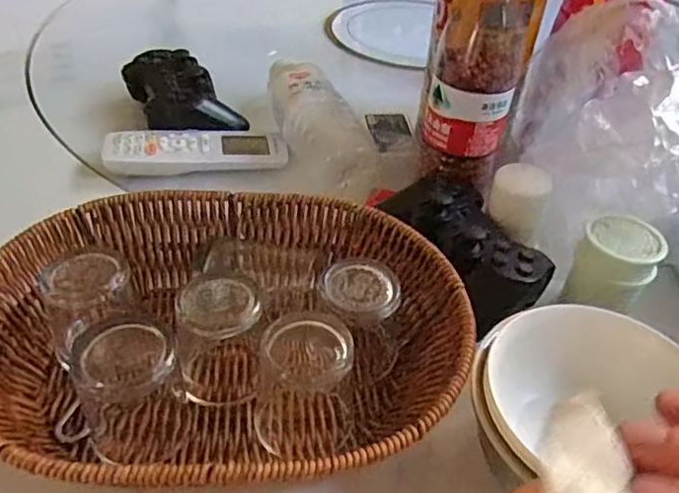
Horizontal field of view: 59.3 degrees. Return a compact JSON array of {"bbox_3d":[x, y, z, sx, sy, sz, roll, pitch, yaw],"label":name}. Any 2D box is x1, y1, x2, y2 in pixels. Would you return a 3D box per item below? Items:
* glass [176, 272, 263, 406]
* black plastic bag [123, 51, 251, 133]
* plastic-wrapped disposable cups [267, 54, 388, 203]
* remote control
[{"bbox_3d":[-0.068,0.051,0.340,0.049,0.069,0.050,-9,42,-16],"label":"glass"},{"bbox_3d":[-0.155,-0.154,0.587,0.088,0.039,0.131,-16,44,-22],"label":"black plastic bag"},{"bbox_3d":[-0.020,-0.121,0.555,0.069,0.048,0.210,-15,44,-21],"label":"plastic-wrapped disposable cups"},{"bbox_3d":[-0.126,-0.086,0.532,0.154,0.018,0.047,-5,41,-11],"label":"remote control"}]

